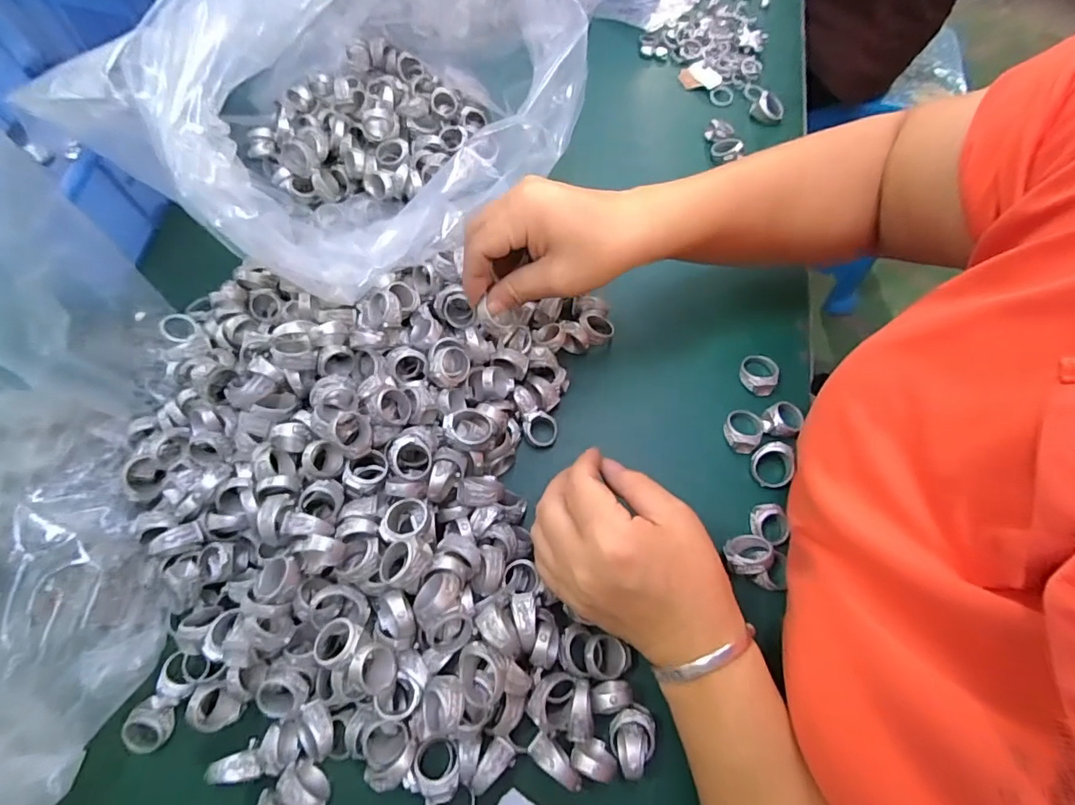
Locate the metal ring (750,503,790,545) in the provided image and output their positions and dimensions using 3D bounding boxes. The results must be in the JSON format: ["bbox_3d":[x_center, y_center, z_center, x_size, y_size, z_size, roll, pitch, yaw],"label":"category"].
[{"bbox_3d":[0.147,0.077,0.326,0.023,0.011,0.026,-20,67,-8],"label":"metal ring"}]

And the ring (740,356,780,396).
[{"bbox_3d":[0.164,-0.023,0.377,0.027,0.014,0.031,25,68,11],"label":"ring"}]

